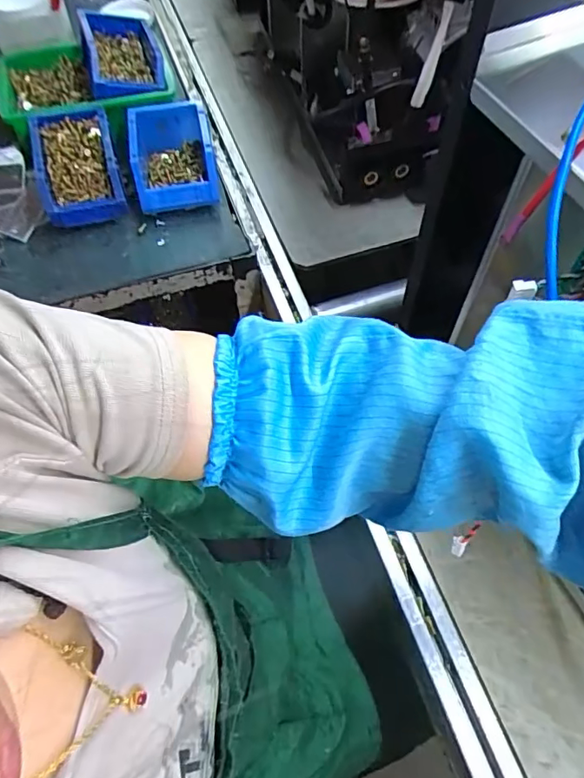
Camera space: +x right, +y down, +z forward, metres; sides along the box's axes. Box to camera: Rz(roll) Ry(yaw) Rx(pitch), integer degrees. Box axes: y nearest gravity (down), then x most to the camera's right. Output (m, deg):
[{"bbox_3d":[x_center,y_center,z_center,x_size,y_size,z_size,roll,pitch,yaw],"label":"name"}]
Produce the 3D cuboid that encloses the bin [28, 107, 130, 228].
[{"bbox_3d":[-0.290,-0.304,0.710,0.106,0.058,0.158,-15,62,-7],"label":"bin"}]

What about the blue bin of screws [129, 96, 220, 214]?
[{"bbox_3d":[-0.166,-0.325,0.729,0.109,0.063,0.157,-11,61,-5],"label":"blue bin of screws"}]

